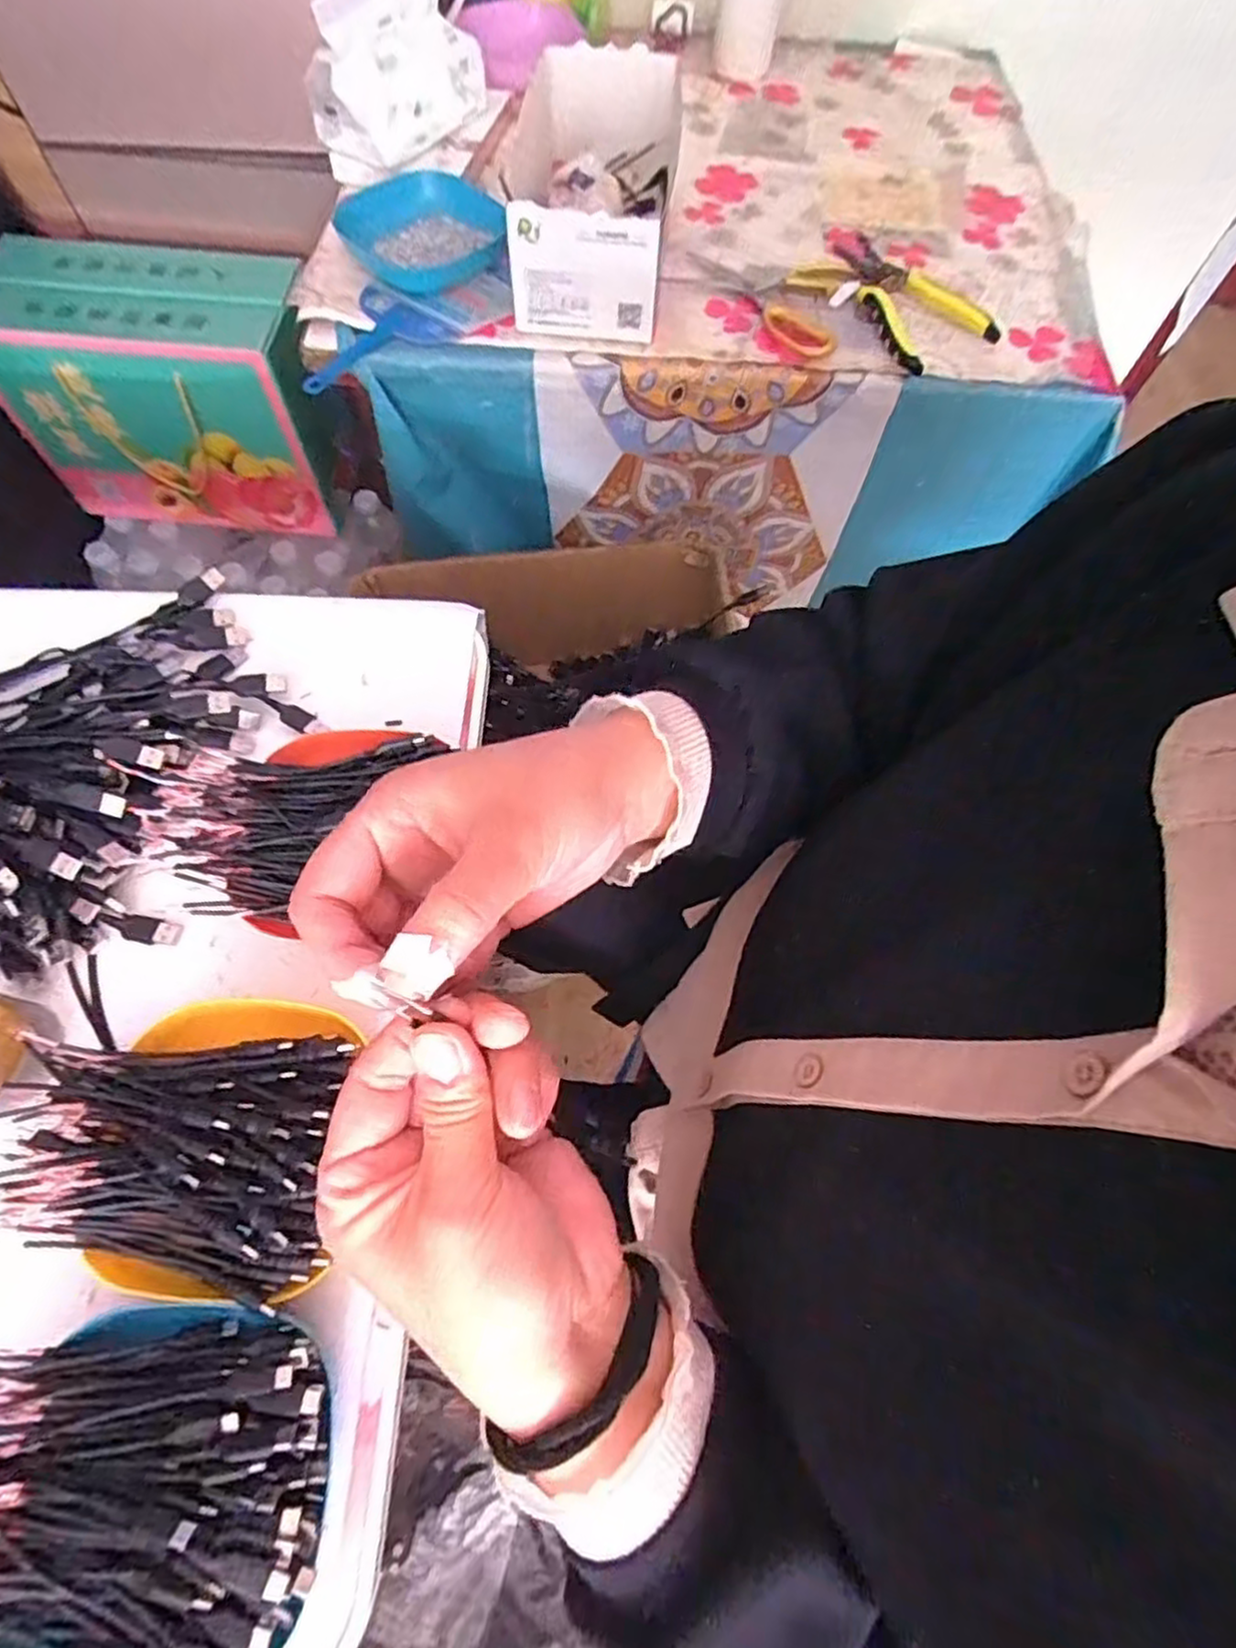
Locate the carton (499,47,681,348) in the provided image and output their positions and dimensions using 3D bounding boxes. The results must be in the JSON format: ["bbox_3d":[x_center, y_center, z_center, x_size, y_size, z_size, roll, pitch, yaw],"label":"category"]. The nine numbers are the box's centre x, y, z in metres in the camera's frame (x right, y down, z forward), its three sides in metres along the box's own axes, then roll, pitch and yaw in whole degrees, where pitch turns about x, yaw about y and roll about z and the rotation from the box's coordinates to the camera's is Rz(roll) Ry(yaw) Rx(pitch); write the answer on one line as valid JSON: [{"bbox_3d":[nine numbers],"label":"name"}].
[{"bbox_3d":[-0.026,-0.559,0.625,0.143,0.109,0.240,4,67,-1],"label":"carton"}]

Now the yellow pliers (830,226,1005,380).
[{"bbox_3d":[0.253,-0.474,0.649,0.101,0.027,0.167,-32,72,-15],"label":"yellow pliers"}]

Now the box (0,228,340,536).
[{"bbox_3d":[-0.505,-0.500,0.850,0.323,0.235,0.173,9,67,1],"label":"box"}]

